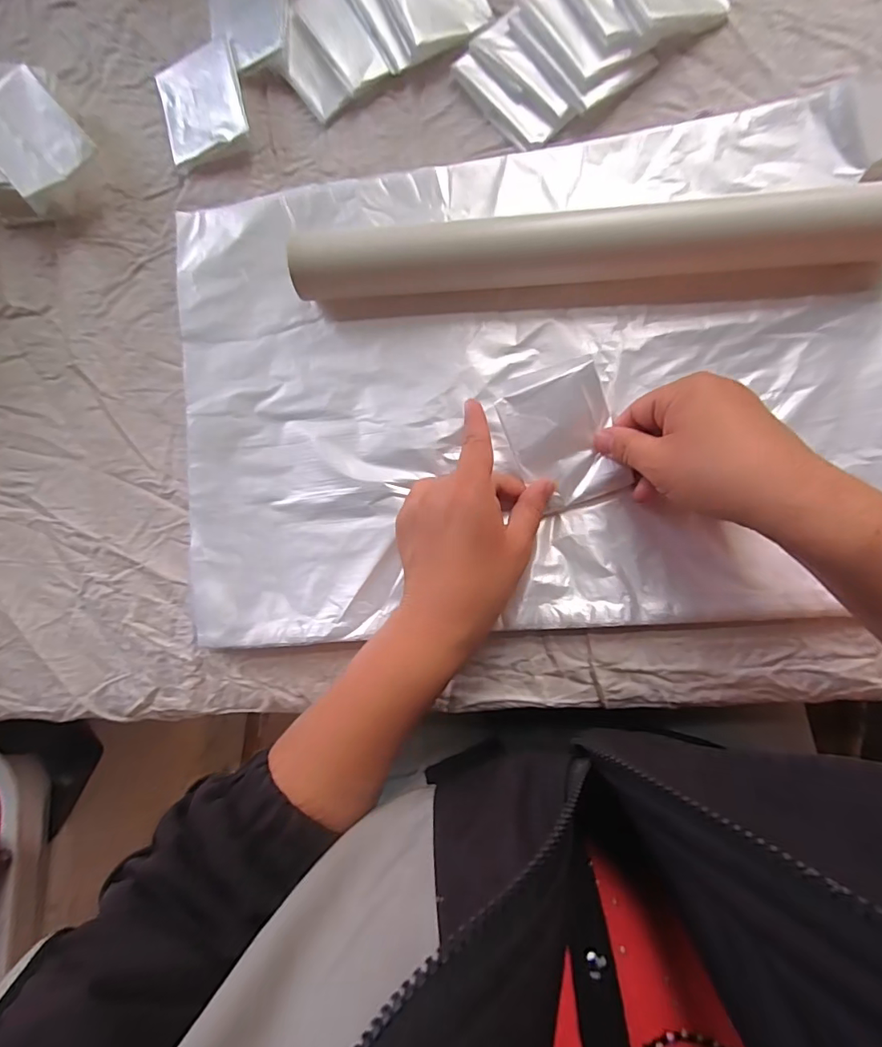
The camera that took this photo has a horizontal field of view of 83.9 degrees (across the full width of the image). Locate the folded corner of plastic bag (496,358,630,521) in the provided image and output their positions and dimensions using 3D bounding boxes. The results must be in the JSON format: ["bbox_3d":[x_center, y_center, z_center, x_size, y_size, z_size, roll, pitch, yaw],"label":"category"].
[{"bbox_3d":[0.076,-0.050,0.302,0.062,0.005,0.078,-21,99,7],"label":"folded corner of plastic bag"}]

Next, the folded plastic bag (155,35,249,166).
[{"bbox_3d":[-0.178,-0.313,0.364,0.065,0.015,0.080,-14,85,7],"label":"folded plastic bag"}]

